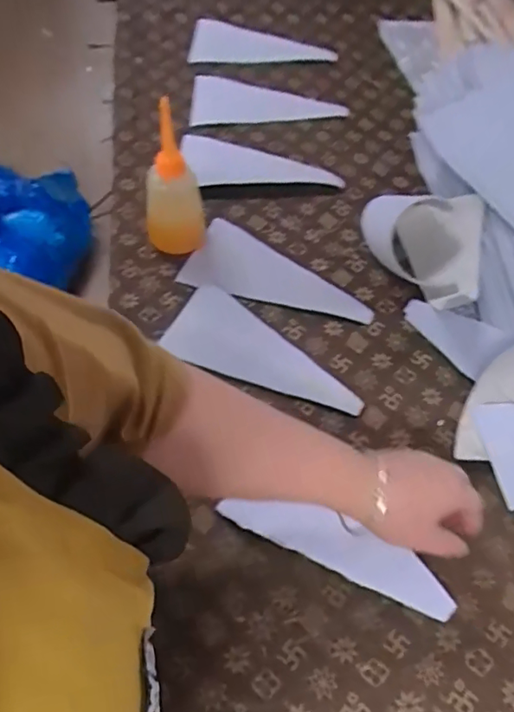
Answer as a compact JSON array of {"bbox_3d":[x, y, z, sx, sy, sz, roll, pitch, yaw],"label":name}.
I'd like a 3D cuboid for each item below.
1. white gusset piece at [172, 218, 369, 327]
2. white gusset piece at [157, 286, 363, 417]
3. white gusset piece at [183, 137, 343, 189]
[{"bbox_3d":[0.026,-0.084,0.630,0.226,0.021,0.093,25,64,10],"label":"white gusset piece"},{"bbox_3d":[0.008,0.001,0.586,0.226,0.013,0.089,31,65,13],"label":"white gusset piece"},{"bbox_3d":[0.004,-0.275,0.734,0.216,0.021,0.109,-4,63,-5],"label":"white gusset piece"}]

